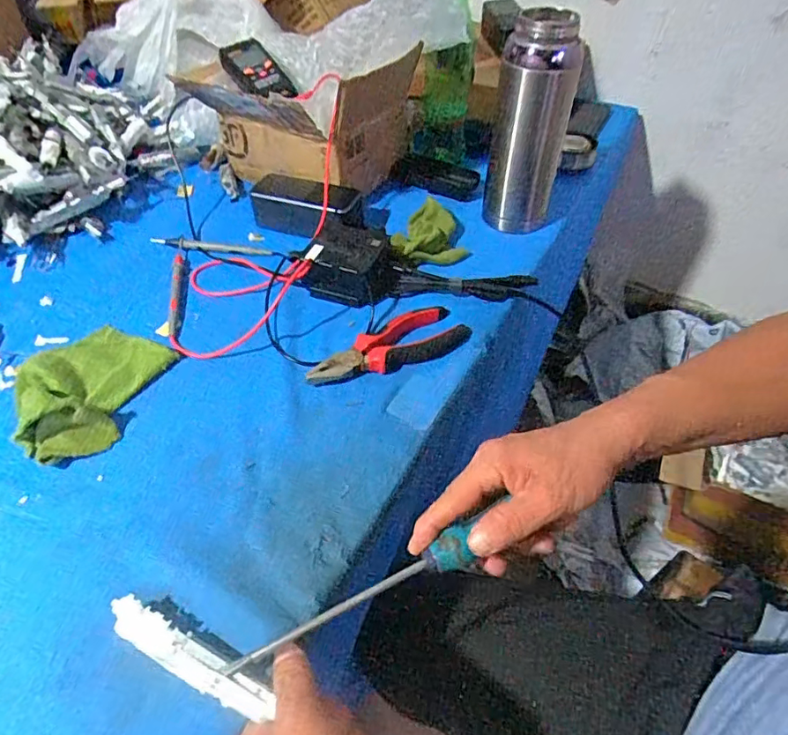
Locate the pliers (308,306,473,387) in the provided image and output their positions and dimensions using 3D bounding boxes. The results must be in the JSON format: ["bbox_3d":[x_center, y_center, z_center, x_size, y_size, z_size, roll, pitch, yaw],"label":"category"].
[{"bbox_3d":[-0.008,-0.022,0.505,0.157,0.022,0.054,-18,50,-16],"label":"pliers"}]

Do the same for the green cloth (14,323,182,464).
[{"bbox_3d":[-0.271,0.006,0.469,0.139,0.040,0.136,-34,55,-27],"label":"green cloth"}]

